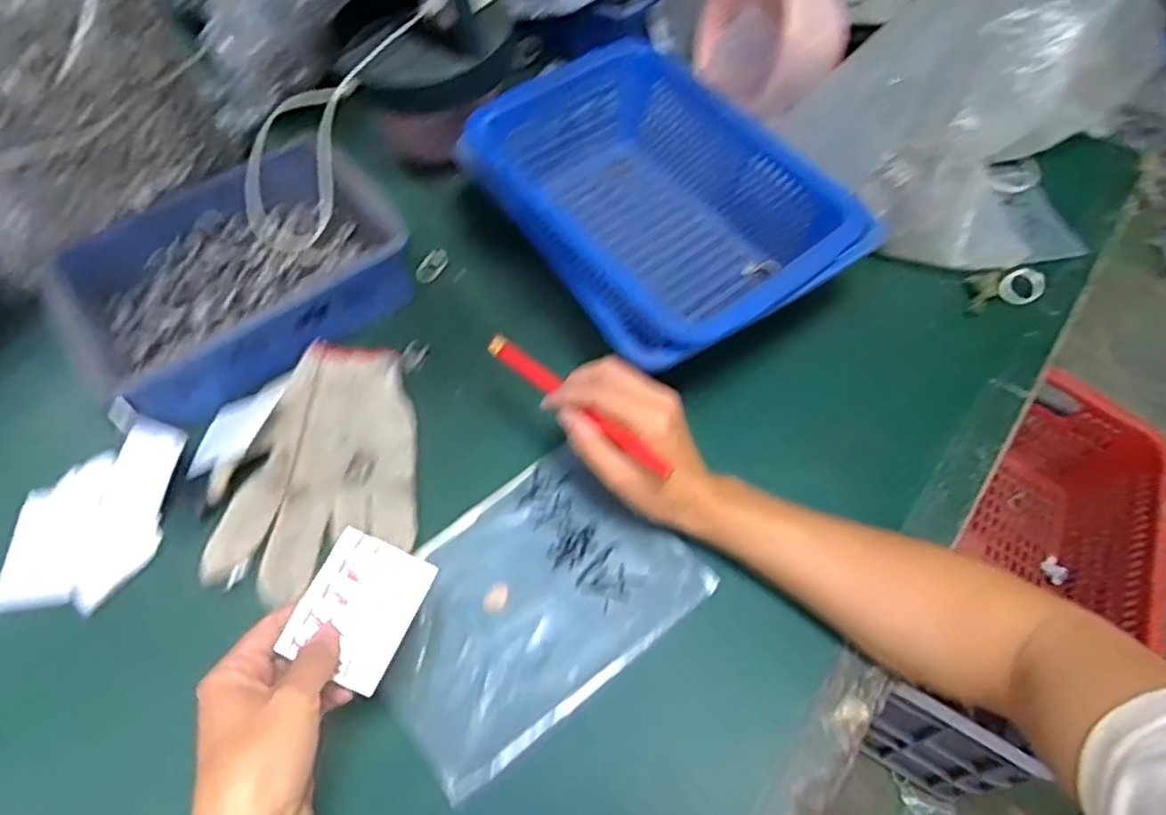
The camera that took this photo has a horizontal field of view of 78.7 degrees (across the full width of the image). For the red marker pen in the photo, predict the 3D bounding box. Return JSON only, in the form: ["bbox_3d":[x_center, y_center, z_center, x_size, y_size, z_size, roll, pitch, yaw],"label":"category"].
[{"bbox_3d":[-0.007,-0.005,0.458,0.152,0.015,0.013,37,65,28],"label":"red marker pen"}]

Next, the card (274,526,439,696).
[{"bbox_3d":[-0.119,0.106,0.379,0.056,0.006,0.071,28,61,-6],"label":"card"}]

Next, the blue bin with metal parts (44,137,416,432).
[{"bbox_3d":[-0.276,-0.104,0.578,0.261,0.062,0.178,-35,60,-18],"label":"blue bin with metal parts"}]

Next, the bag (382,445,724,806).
[{"bbox_3d":[-0.037,0.122,0.456,0.195,0.010,0.145,-34,61,-21],"label":"bag"}]

